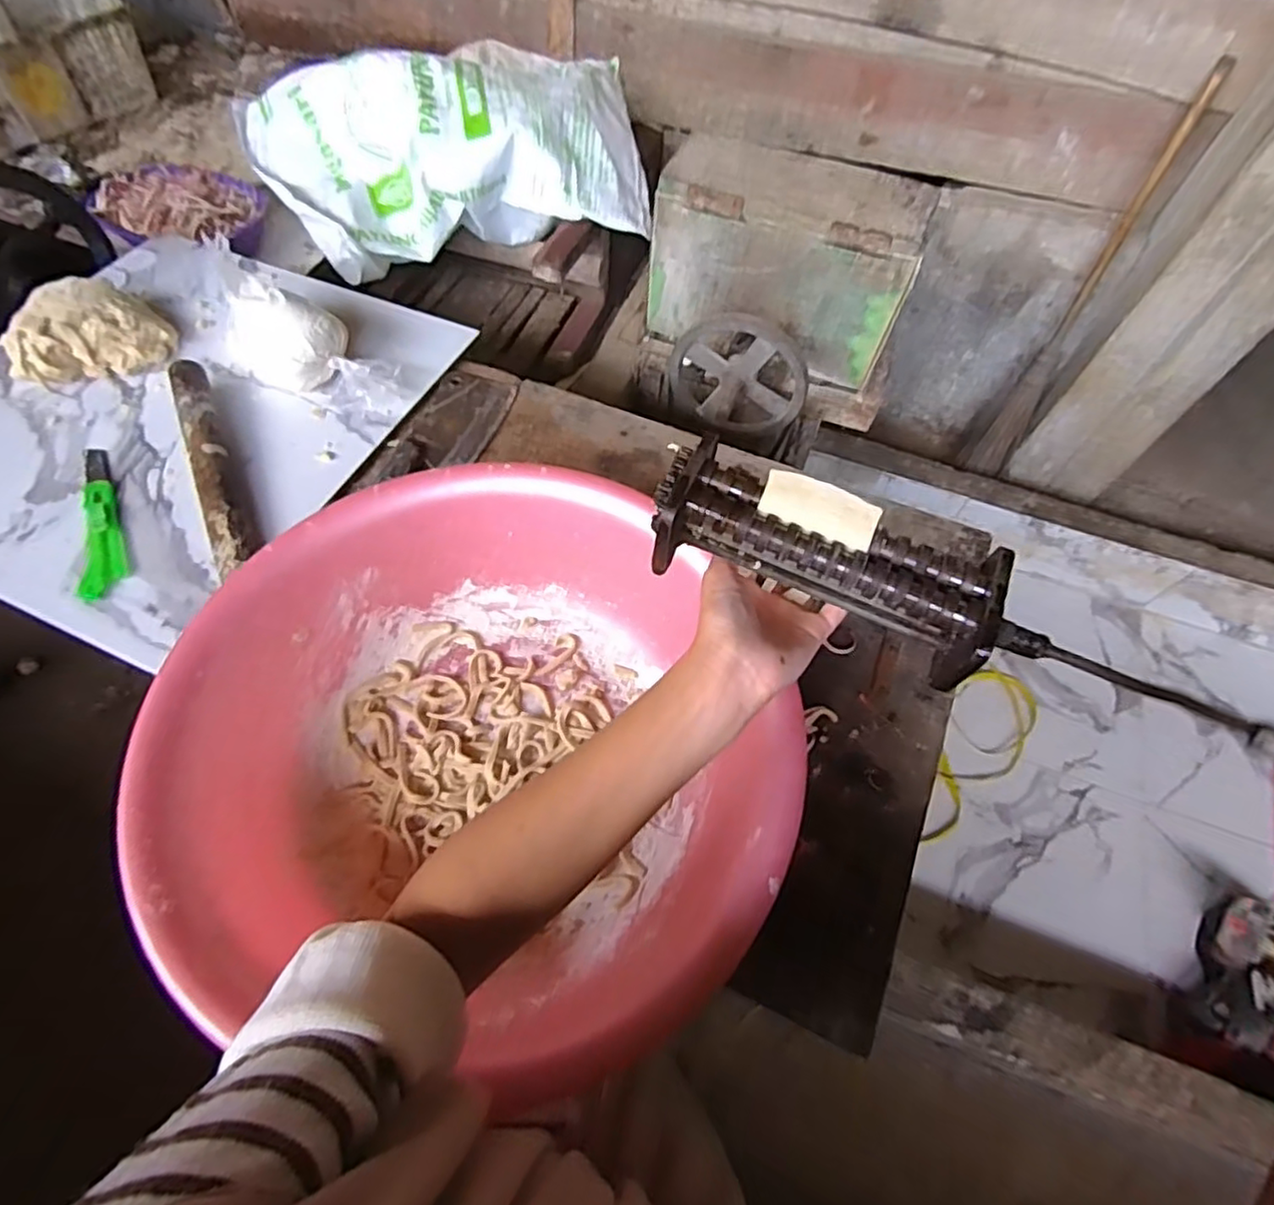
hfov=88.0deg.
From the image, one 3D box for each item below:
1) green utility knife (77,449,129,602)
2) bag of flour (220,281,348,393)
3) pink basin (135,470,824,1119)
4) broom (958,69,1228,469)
[{"bbox_3d":[-0.509,-0.084,0.623,0.038,0.009,0.186,-21,64,-14],"label":"green utility knife"},{"bbox_3d":[-0.399,-0.289,0.708,0.164,0.079,0.080,23,62,10],"label":"bag of flour"},{"bbox_3d":[-0.117,0.105,0.468,0.368,0.123,0.399,1,60,-2],"label":"pink basin"},{"bbox_3d":[0.972,-0.657,1.447,0.098,0.813,0.089,24,35,10],"label":"broom"}]

